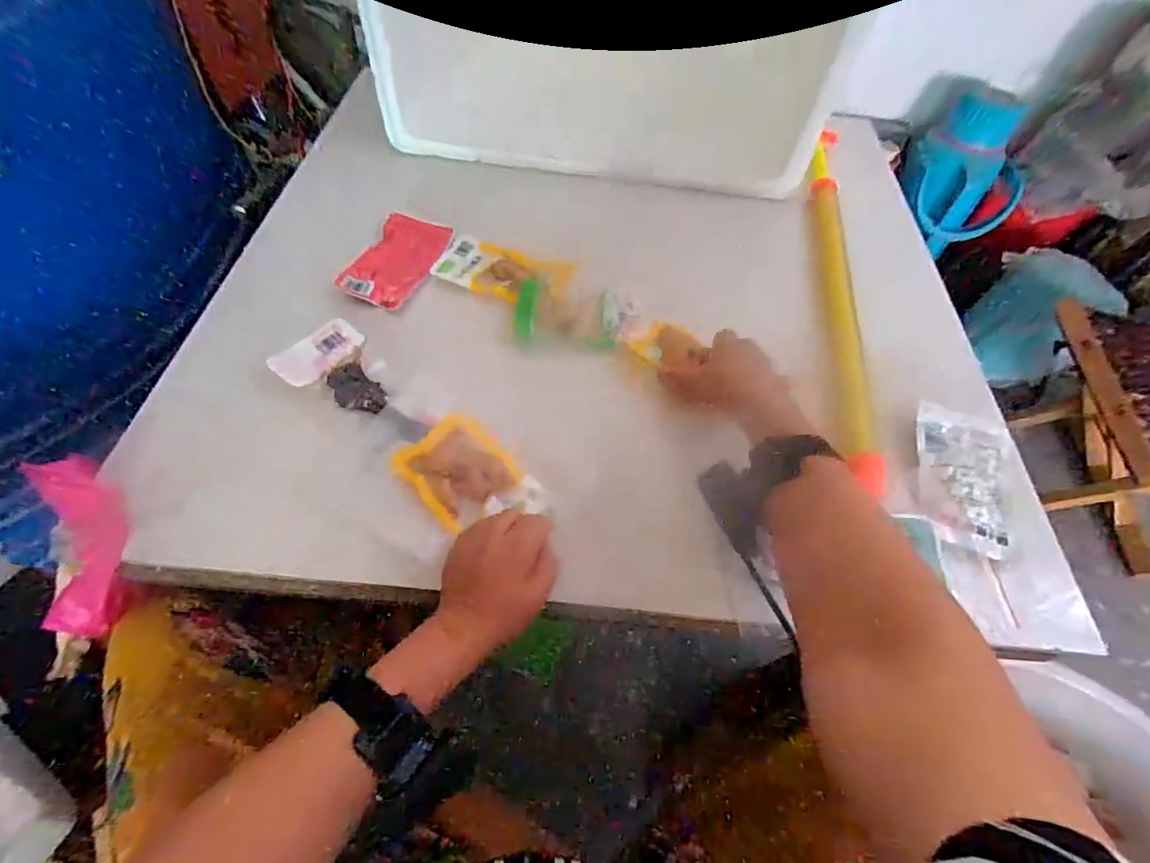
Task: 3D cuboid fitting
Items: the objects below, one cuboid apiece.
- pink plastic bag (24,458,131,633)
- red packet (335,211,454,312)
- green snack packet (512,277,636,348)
[{"bbox_3d":[-0.377,0.081,0.414,0.066,0.031,0.143,-19,74,-15],"label":"pink plastic bag"},{"bbox_3d":[-0.191,-0.191,0.591,0.076,0.016,0.142,13,58,4],"label":"red packet"},{"bbox_3d":[0.001,-0.125,0.561,0.121,0.010,0.078,5,58,-1],"label":"green snack packet"}]

